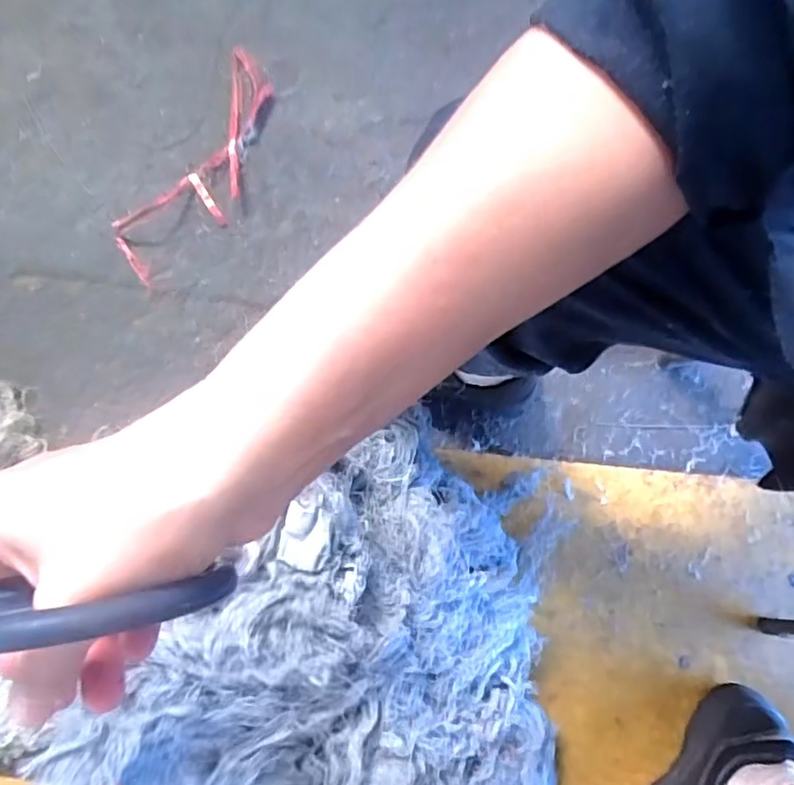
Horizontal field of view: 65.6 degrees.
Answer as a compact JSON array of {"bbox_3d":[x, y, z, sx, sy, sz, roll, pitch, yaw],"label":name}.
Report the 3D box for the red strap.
[{"bbox_3d":[-0.251,-0.298,0.807,0.117,0.026,0.338,28,80,6],"label":"red strap"}]

